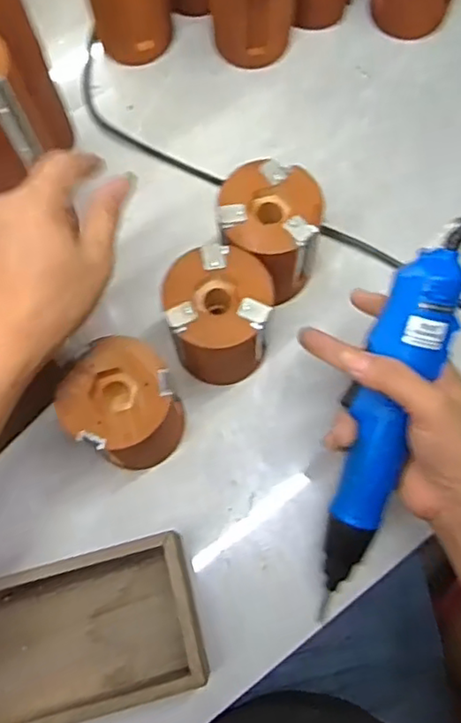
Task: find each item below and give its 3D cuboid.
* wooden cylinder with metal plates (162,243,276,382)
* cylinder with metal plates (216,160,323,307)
[{"bbox_3d":[-0.010,-0.028,0.484,0.081,0.105,0.083,-9,74,-2],"label":"wooden cylinder with metal plates"},{"bbox_3d":[0.030,-0.097,0.502,0.083,0.100,0.078,32,76,9],"label":"cylinder with metal plates"}]

